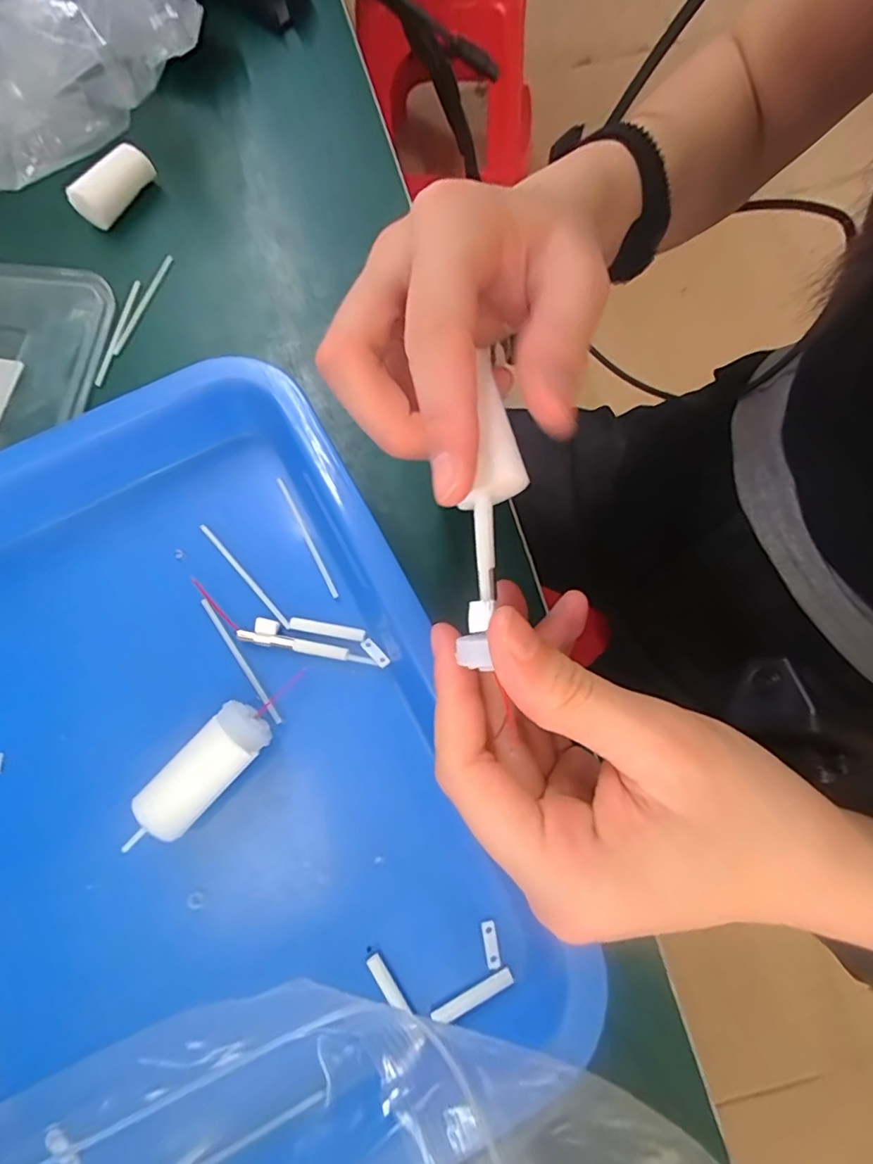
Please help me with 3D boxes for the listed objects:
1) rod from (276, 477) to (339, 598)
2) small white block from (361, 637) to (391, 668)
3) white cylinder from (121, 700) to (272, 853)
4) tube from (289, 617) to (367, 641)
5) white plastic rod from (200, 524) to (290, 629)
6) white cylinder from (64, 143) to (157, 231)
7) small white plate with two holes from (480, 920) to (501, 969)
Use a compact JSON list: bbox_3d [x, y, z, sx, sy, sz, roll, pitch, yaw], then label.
[{"bbox_3d":[-0.055,-0.020,0.231,0.004,0.004,0.059,-27,75,-7],"label":"rod"},{"bbox_3d":[-0.024,0.028,0.216,0.005,0.004,0.014,-44,78,-9],"label":"small white block"},{"bbox_3d":[-0.086,0.071,0.202,0.022,0.020,0.055,40,80,12],"label":"white cylinder"},{"bbox_3d":[-0.044,0.018,0.218,0.031,0.004,0.006,9,75,5],"label":"tube"},{"bbox_3d":[-0.080,-0.003,0.226,0.004,0.004,0.059,-42,77,-10],"label":"white plastic rod"},{"bbox_3d":[-0.167,-0.206,0.281,0.014,0.017,0.044,36,79,11],"label":"white cylinder"},{"bbox_3d":[0.019,0.127,0.190,0.006,0.004,0.014,-10,75,-1],"label":"small white plate with two holes"}]

